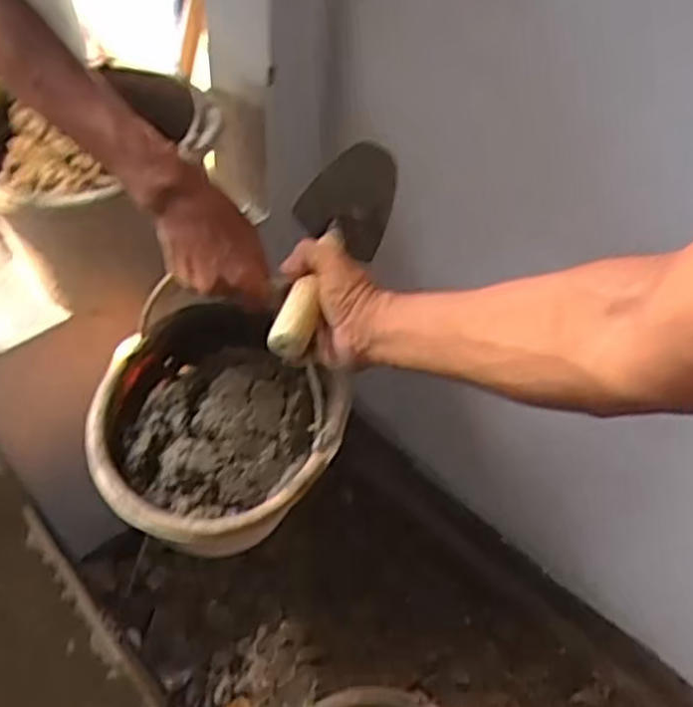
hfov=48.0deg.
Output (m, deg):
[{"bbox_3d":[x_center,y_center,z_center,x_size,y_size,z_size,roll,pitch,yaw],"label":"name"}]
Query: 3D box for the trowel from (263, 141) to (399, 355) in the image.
[{"bbox_3d":[-0.015,-0.100,0.721,0.073,0.096,0.290,13,43,7],"label":"trowel"}]

